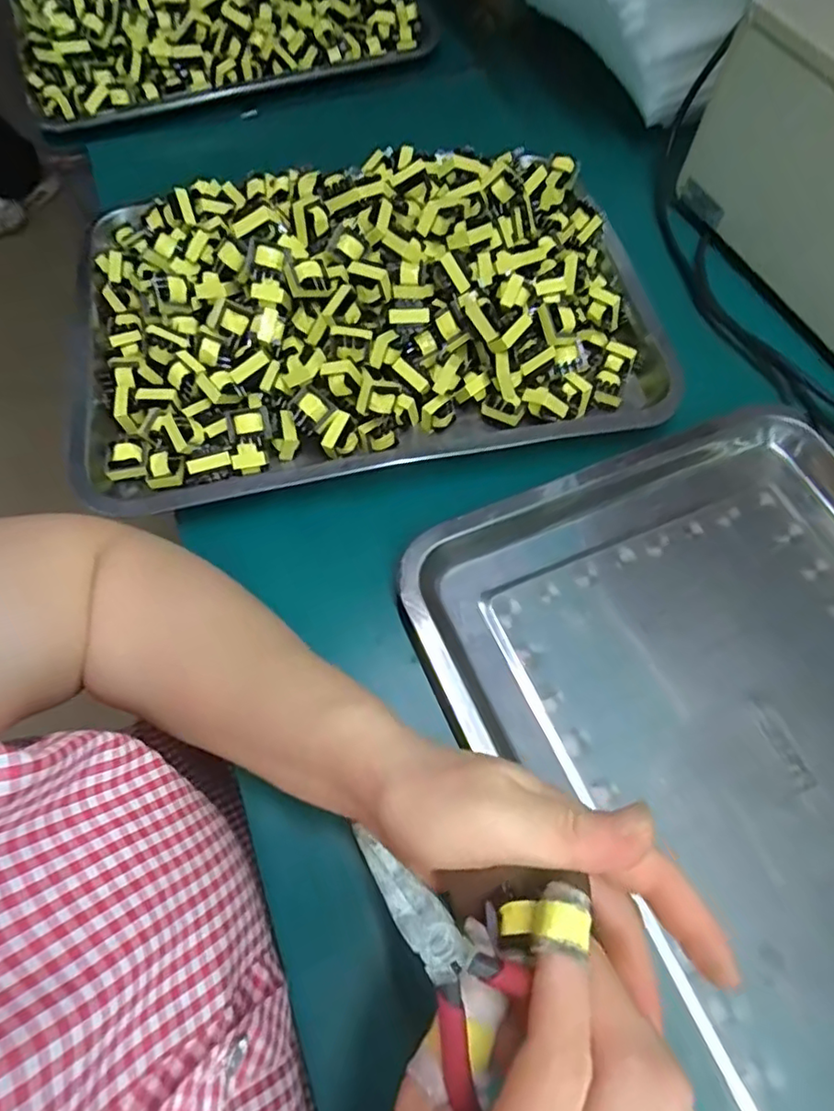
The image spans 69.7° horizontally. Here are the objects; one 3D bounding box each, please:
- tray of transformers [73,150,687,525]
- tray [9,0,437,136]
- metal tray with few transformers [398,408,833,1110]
[{"bbox_3d":[-0.034,-0.178,0.394,0.391,0.064,0.261,-12,65,-5],"label":"tray of transformers"},{"bbox_3d":[-0.193,-0.532,0.560,0.368,0.079,0.221,-20,66,-8],"label":"tray"},{"bbox_3d":[0.201,0.111,0.303,0.308,0.039,0.394,-22,65,-11],"label":"metal tray with few transformers"}]

